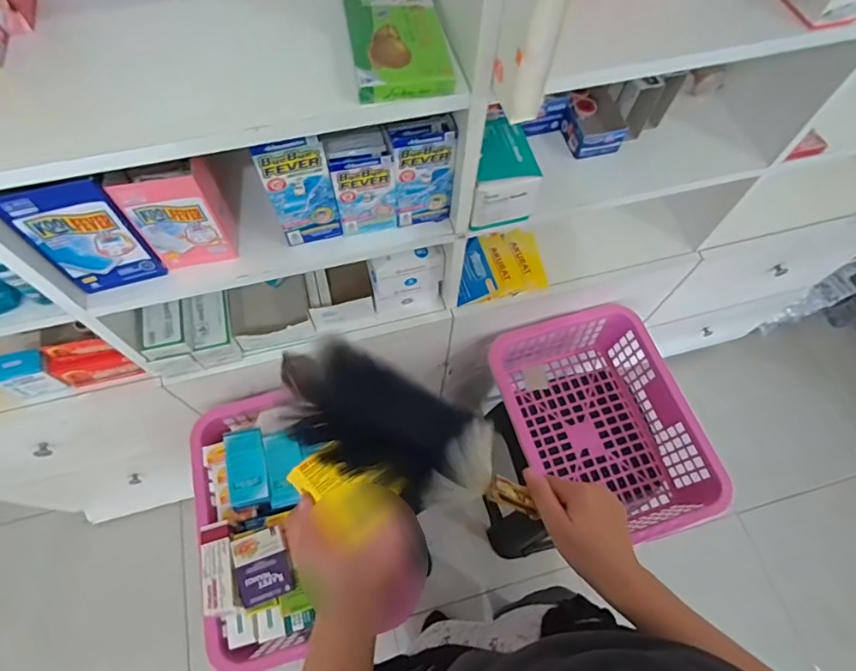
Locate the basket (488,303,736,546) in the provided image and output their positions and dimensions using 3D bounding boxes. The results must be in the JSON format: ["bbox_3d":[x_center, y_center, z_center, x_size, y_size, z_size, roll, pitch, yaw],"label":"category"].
[{"bbox_3d":[0.313,0.168,0.939,0.304,0.147,0.411,-15,65,-9],"label":"basket"}]

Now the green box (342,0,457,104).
[{"bbox_3d":[-0.032,-0.301,0.488,0.092,0.019,0.169,-9,65,-6],"label":"green box"}]

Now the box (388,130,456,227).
[{"bbox_3d":[-0.007,-0.195,0.609,0.072,0.141,0.027,-8,64,-6],"label":"box"}]

